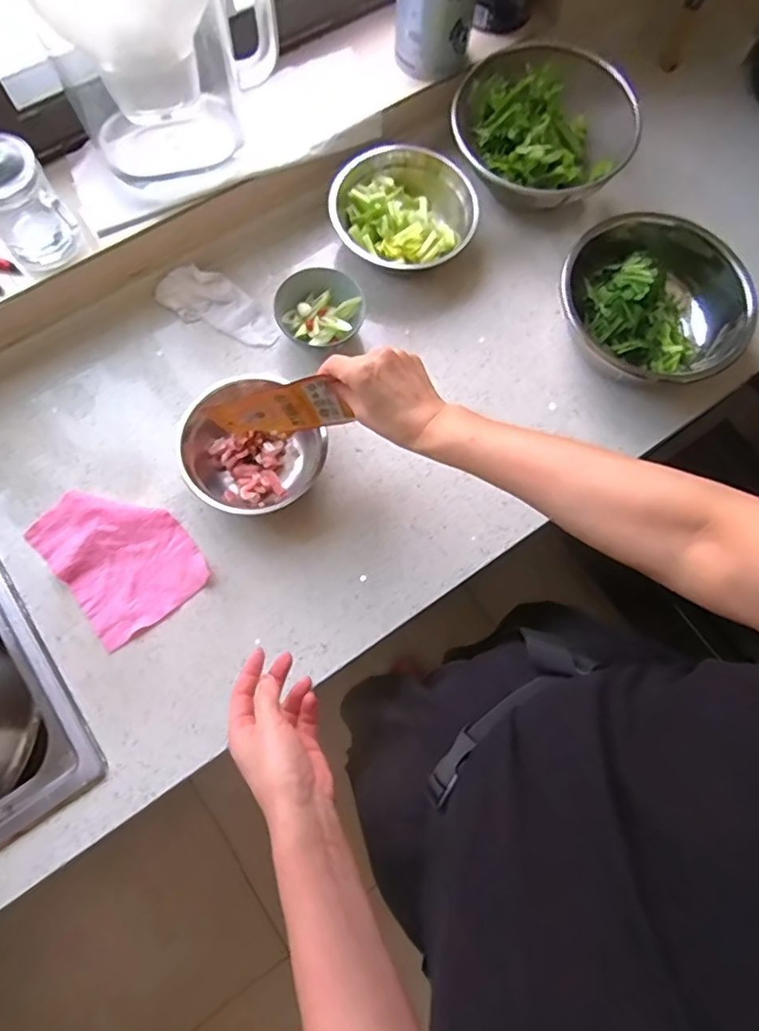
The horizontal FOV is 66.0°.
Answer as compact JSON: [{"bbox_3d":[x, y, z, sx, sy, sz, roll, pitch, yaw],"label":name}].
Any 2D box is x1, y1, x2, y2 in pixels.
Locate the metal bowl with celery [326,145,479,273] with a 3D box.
[{"bbox_3d":[0.031,-0.399,0.775,0.187,0.086,0.159,-2,75,-3],"label":"metal bowl with celery"}]

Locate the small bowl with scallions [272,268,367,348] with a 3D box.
[{"bbox_3d":[-0.077,-0.260,0.750,0.100,0.056,0.100,1,74,-2],"label":"small bowl with scallions"}]

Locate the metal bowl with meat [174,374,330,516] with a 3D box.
[{"bbox_3d":[-0.151,-0.077,0.682,0.152,0.072,0.144,1,74,-2],"label":"metal bowl with meat"}]

